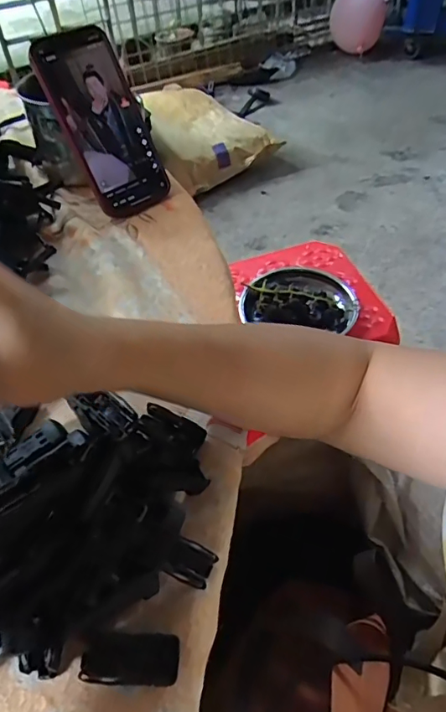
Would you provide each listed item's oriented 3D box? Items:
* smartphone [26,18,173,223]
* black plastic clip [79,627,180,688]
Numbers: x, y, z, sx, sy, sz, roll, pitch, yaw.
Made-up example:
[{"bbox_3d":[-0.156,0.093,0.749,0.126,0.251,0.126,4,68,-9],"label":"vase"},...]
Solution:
[{"bbox_3d":[-0.109,-0.215,0.465,0.074,0.158,0.014,-32,21,-22],"label":"smartphone"},{"bbox_3d":[-0.045,0.147,0.243,0.047,0.011,0.023,3,51,4],"label":"black plastic clip"}]

